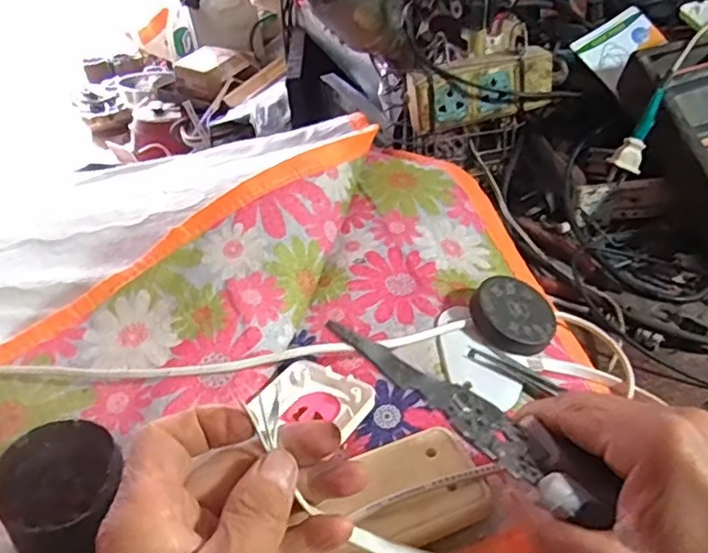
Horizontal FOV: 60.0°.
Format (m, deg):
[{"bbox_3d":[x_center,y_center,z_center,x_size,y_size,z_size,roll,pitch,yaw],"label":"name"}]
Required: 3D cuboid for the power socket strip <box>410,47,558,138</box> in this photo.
[{"bbox_3d":[0.120,-0.173,0.573,0.135,0.056,0.028,-8,37,-4],"label":"power socket strip"}]

